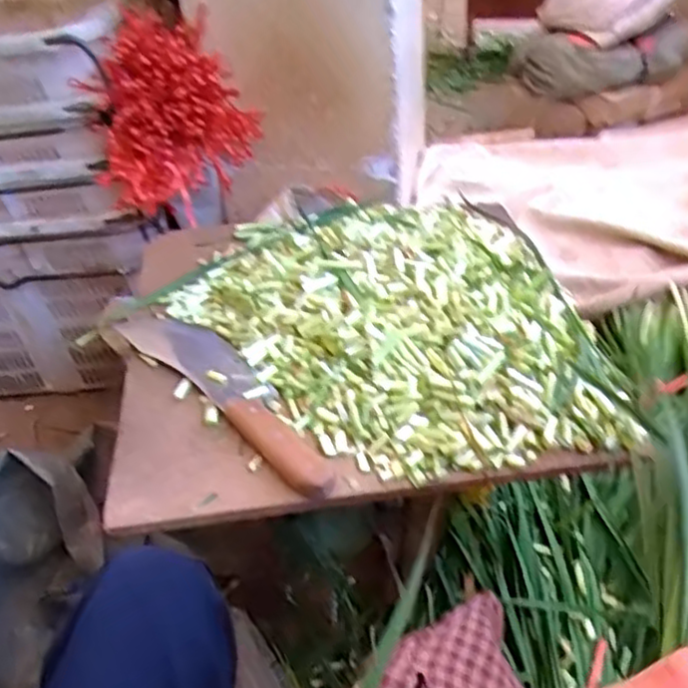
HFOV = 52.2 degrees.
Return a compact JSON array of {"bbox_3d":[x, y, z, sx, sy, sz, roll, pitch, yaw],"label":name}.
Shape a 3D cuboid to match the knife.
[{"bbox_3d":[-0.108,0.037,0.663,0.066,0.018,0.331,-35,48,-28],"label":"knife"}]

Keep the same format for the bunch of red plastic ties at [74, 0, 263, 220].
[{"bbox_3d":[-0.224,-0.300,0.936,0.211,0.208,0.186,-11,41,-5],"label":"bunch of red plastic ties"}]

